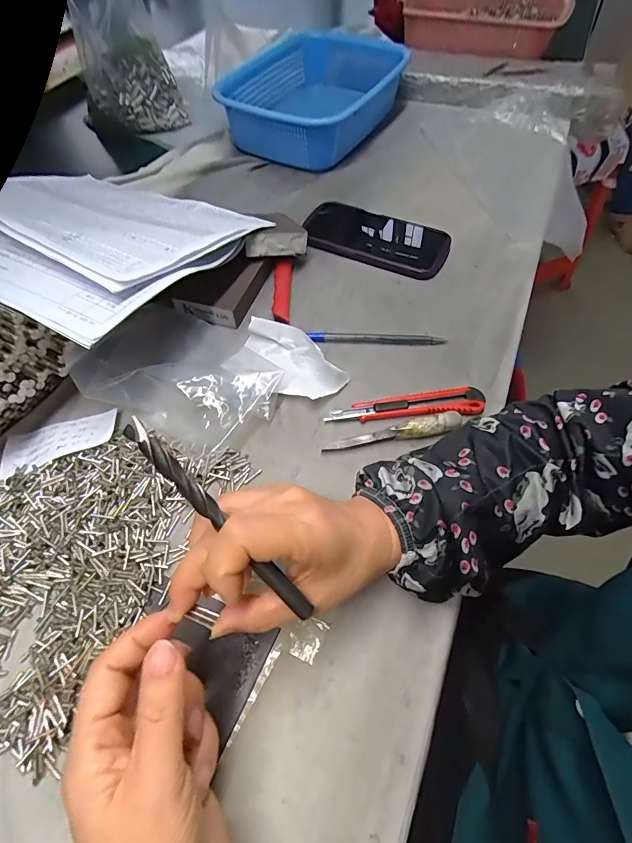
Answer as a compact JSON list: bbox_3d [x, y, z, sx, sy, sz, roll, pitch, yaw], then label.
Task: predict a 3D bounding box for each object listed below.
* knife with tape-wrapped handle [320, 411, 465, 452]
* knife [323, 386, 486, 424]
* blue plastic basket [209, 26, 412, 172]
[{"bbox_3d":[0.066,0.011,0.338,0.115,0.022,0.016,-12,59,-9],"label":"knife with tape-wrapped handle"},{"bbox_3d":[0.078,-0.014,0.357,0.133,0.015,0.024,-2,58,-2],"label":"knife"},{"bbox_3d":[0.001,-0.475,0.606,0.189,0.075,0.272,25,61,14],"label":"blue plastic basket"}]

